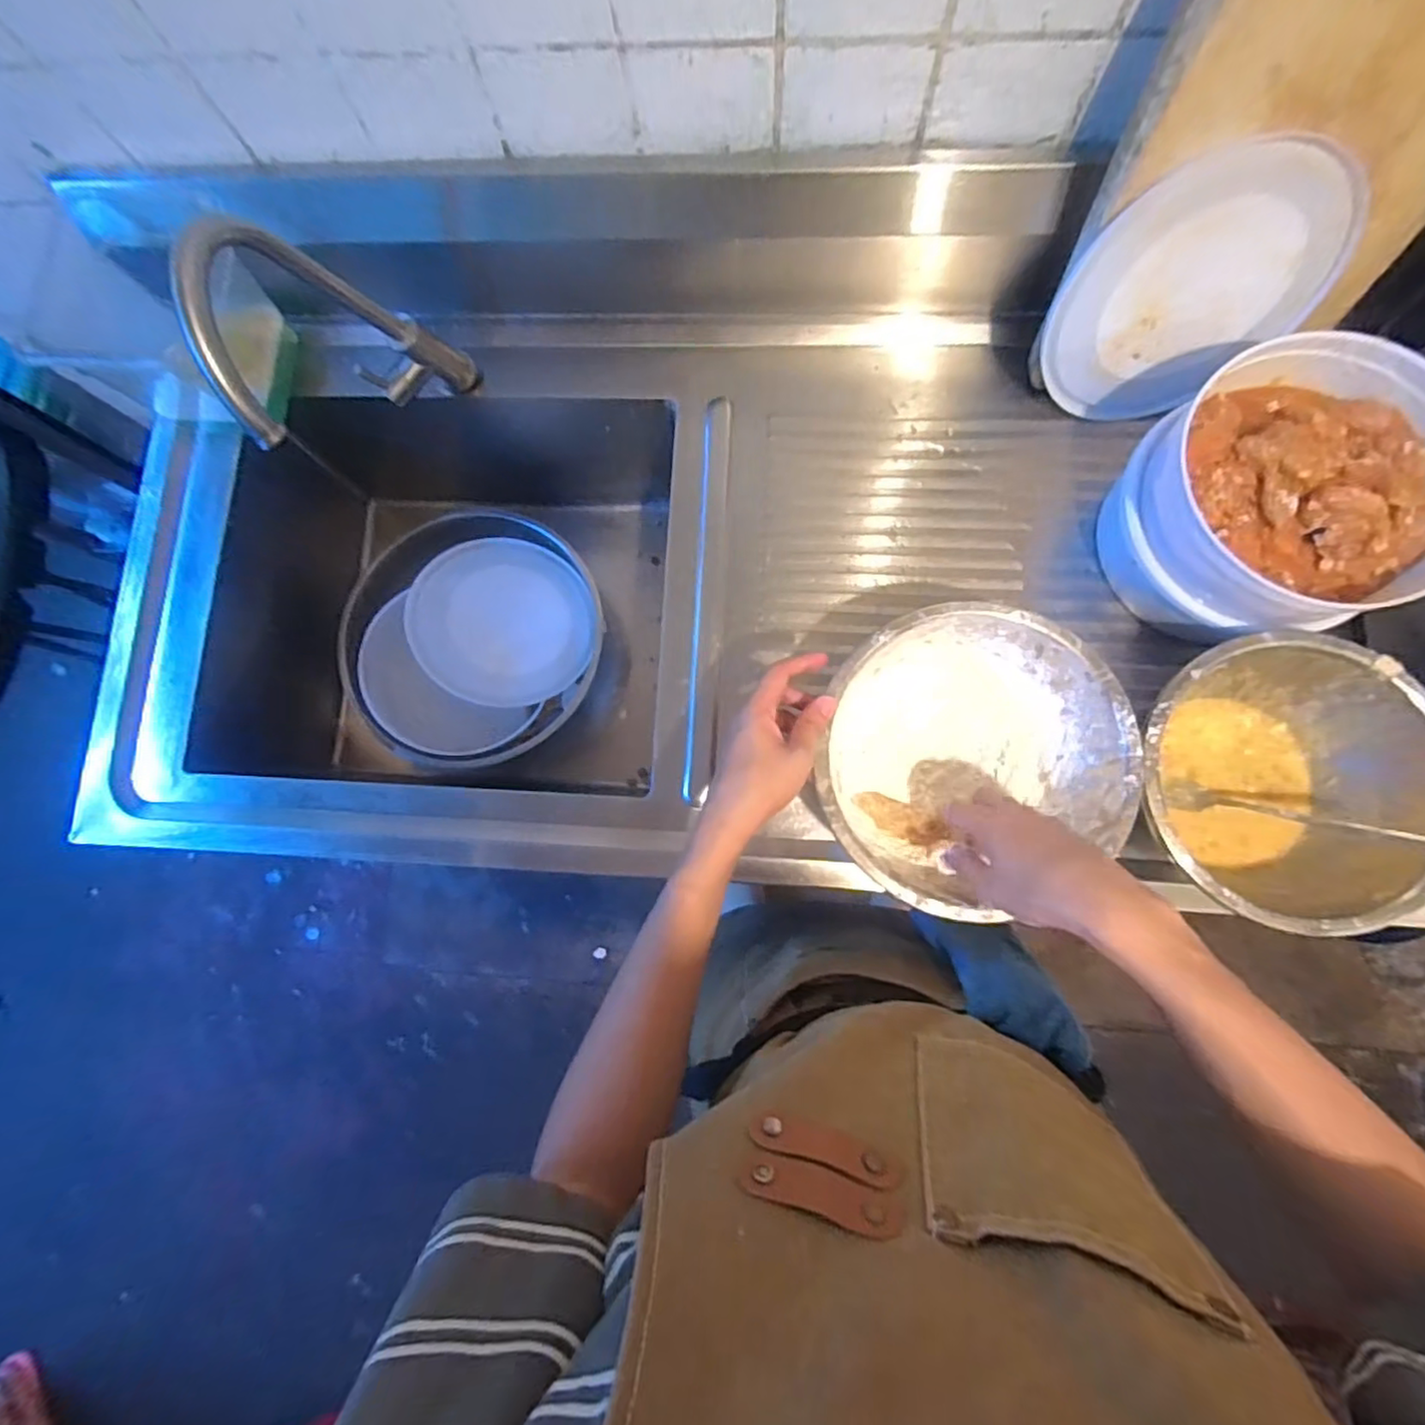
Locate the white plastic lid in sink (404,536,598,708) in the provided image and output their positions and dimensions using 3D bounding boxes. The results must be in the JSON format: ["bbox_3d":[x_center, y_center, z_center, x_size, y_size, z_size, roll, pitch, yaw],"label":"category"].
[{"bbox_3d":[-0.240,-0.104,0.732,0.197,0.017,0.188,2,84,-19],"label":"white plastic lid in sink"}]

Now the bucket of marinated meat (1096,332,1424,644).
[{"bbox_3d":[0.441,-0.164,0.519,0.209,0.138,0.204,-18,81,1],"label":"bucket of marinated meat"}]

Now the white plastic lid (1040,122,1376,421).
[{"bbox_3d":[0.378,-0.330,0.507,0.194,0.201,0.015,17,56,-29],"label":"white plastic lid"}]

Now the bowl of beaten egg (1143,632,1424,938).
[{"bbox_3d":[0.425,0.055,0.500,0.204,0.102,0.205,0,82,3],"label":"bowl of beaten egg"}]

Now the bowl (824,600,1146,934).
[{"bbox_3d":[0.197,0.037,0.523,0.222,0.110,0.220,0,82,3],"label":"bowl"}]

